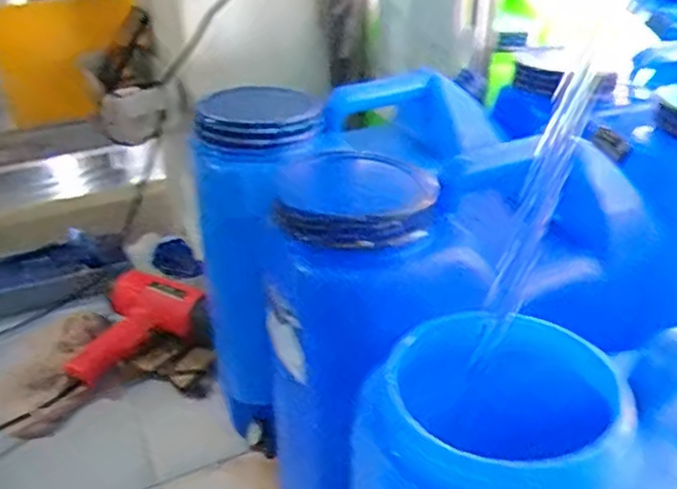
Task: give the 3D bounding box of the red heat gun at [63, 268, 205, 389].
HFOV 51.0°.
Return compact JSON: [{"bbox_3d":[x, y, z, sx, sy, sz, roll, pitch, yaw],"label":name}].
[{"bbox_3d":[-0.298,0.116,1.016,0.205,0.072,0.120,-40,41,-8],"label":"red heat gun"}]

